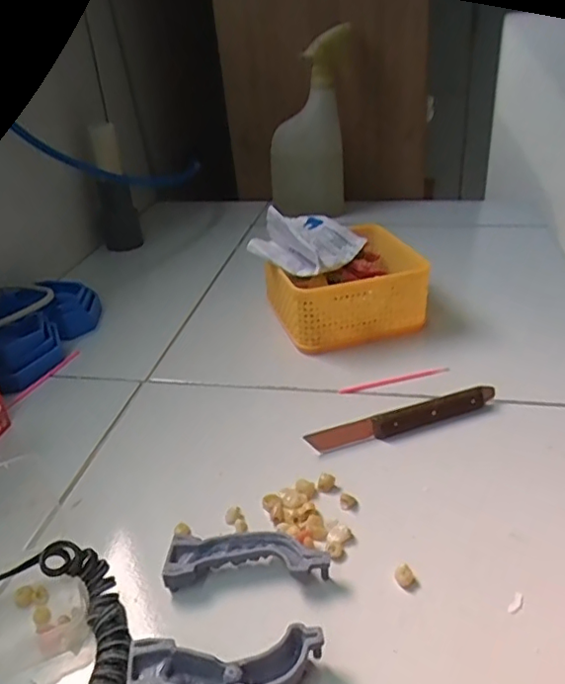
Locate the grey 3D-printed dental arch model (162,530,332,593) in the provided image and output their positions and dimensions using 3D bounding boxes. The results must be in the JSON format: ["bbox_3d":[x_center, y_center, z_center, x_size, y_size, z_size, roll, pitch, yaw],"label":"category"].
[{"bbox_3d":[-0.019,0.120,0.320,0.087,0.016,0.031,-1,31,4],"label":"grey 3D-printed dental arch model"}]

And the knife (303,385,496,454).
[{"bbox_3d":[0.093,0.056,0.430,0.151,0.015,0.021,-13,32,-16],"label":"knife"}]

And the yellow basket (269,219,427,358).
[{"bbox_3d":[0.057,-0.052,0.567,0.136,0.071,0.120,-14,32,-17],"label":"yellow basket"}]

